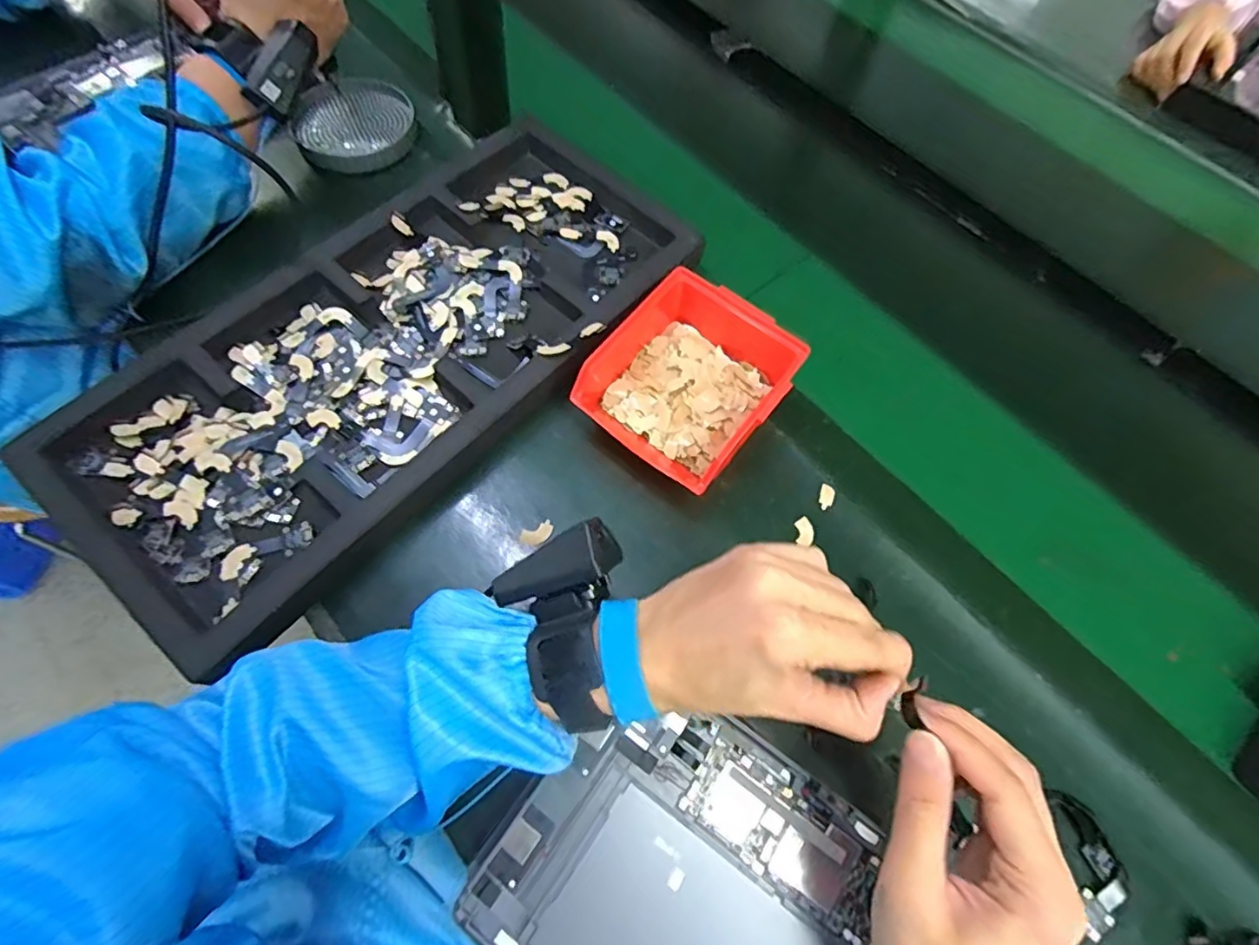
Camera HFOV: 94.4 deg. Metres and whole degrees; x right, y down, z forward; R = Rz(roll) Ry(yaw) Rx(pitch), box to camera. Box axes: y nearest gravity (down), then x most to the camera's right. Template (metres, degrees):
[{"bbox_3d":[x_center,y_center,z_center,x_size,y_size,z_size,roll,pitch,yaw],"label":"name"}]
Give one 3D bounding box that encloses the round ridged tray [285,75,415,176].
[{"bbox_3d":[-0.265,-0.334,0.566,0.104,0.032,0.098,2,63,-5],"label":"round ridged tray"}]

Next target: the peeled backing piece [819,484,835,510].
[{"bbox_3d":[0.150,0.018,0.441,0.011,0.004,0.020,19,63,4],"label":"peeled backing piece"}]

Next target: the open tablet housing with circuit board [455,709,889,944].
[{"bbox_3d":[0.041,0.228,0.312,0.210,0.011,0.164,34,69,11],"label":"open tablet housing with circuit board"}]

